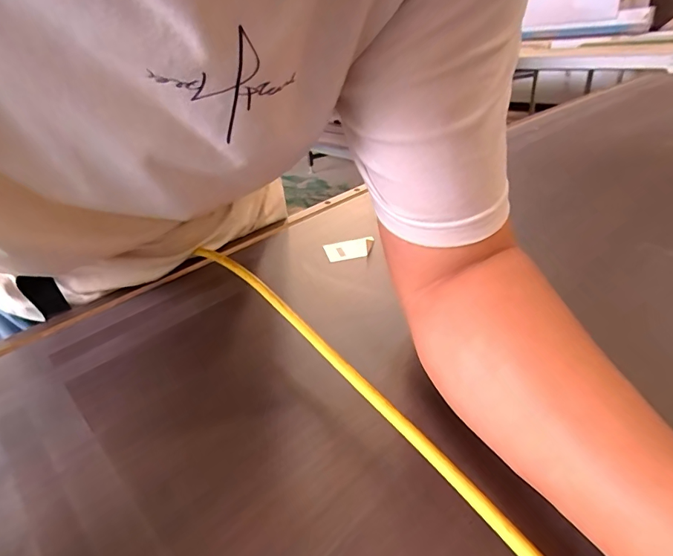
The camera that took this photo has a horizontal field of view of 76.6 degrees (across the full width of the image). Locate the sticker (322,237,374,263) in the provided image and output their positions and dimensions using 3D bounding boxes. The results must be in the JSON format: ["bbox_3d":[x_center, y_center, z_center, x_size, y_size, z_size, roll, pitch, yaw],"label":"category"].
[{"bbox_3d":[0.014,-0.030,0.476,0.055,0.022,0.006,-8,-11,7],"label":"sticker"}]

